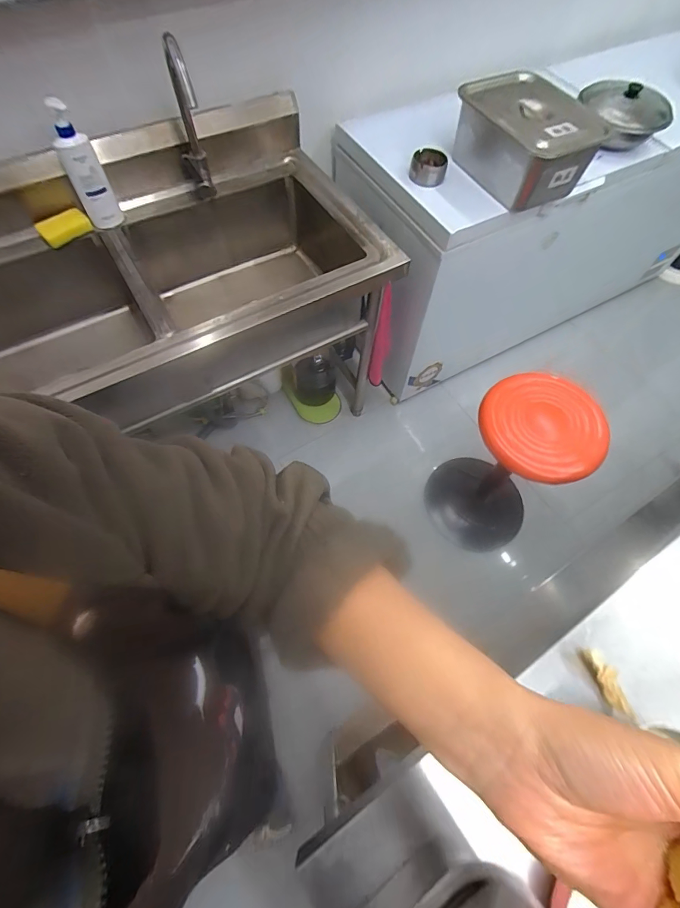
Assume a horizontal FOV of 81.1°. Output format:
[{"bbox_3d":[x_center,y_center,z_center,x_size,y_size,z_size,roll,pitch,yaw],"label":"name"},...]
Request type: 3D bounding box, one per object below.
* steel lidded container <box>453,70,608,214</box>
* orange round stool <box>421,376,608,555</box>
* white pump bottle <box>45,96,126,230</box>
[{"bbox_3d":[0.457,-0.794,1.024,0.243,0.166,0.332,-27,67,-14],"label":"steel lidded container"},{"bbox_3d":[0.496,0.059,1.219,0.302,0.568,0.302,40,69,17],"label":"orange round stool"},{"bbox_3d":[-0.543,-0.599,0.847,0.072,0.235,0.040,-27,67,-14],"label":"white pump bottle"}]

